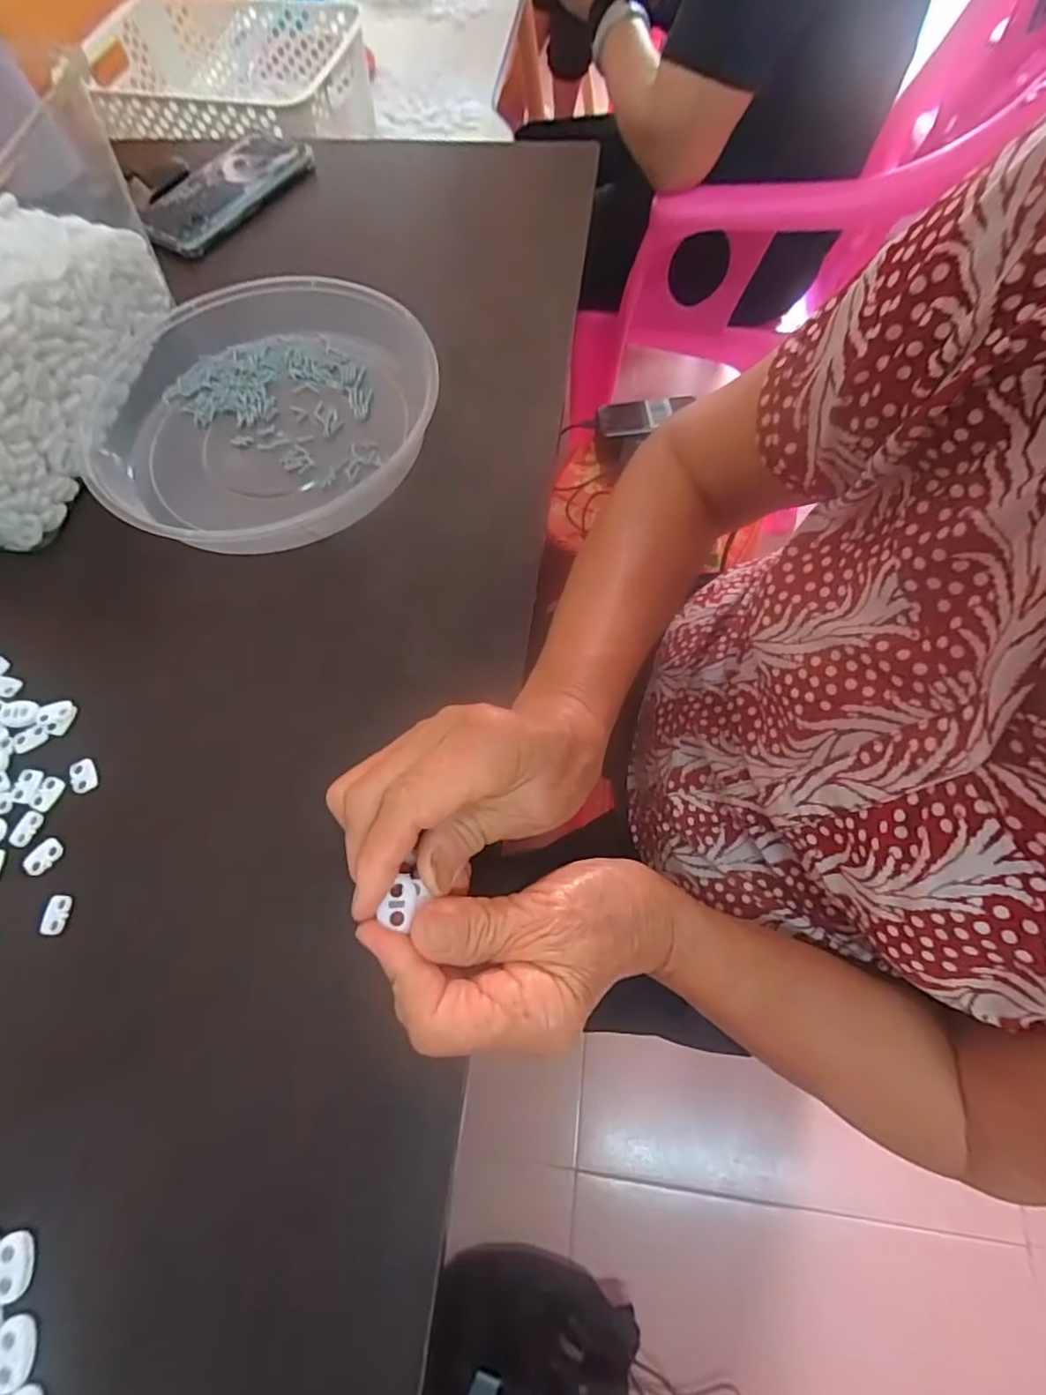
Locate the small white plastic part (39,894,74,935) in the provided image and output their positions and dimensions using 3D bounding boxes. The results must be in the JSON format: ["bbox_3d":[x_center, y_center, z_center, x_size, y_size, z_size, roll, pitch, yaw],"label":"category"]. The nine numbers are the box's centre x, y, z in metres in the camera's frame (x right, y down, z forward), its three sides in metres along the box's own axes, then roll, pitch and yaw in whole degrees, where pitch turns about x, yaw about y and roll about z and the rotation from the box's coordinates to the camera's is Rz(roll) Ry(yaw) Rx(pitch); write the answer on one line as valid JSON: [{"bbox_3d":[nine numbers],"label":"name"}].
[{"bbox_3d":[-0.235,0.109,0.303,0.012,0.004,0.020,-2,66,2],"label":"small white plastic part"}]

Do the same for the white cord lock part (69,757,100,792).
[{"bbox_3d":[-0.245,0.043,0.335,0.014,0.004,0.020,-27,68,-11],"label":"white cord lock part"}]

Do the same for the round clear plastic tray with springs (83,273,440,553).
[{"bbox_3d":[-0.175,-0.197,0.411,0.225,0.039,0.235,-1,67,2],"label":"round clear plastic tray with springs"}]

